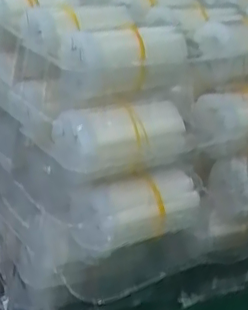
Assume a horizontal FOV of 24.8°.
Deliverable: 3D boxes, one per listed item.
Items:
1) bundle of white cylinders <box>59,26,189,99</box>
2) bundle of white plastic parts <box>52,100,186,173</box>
[{"bbox_3d":[0.003,-0.049,0.301,0.077,0.033,0.031,-4,27,-23],"label":"bundle of white cylinders"},{"bbox_3d":[-0.002,-0.012,0.295,0.069,0.030,0.027,-10,29,-32],"label":"bundle of white plastic parts"}]

